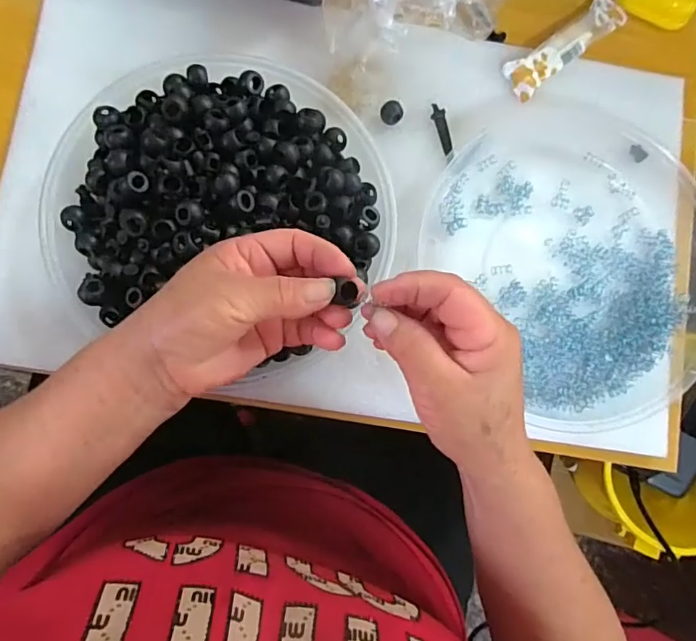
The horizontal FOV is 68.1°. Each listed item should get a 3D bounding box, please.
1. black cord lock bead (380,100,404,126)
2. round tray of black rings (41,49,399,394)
[{"bbox_3d":[0.033,-0.159,0.395,0.017,0.013,0.017,1,83,-5],"label":"black cord lock bead"},{"bbox_3d":[-0.083,-0.075,0.355,0.225,0.057,0.215,1,83,-5],"label":"round tray of black rings"}]

